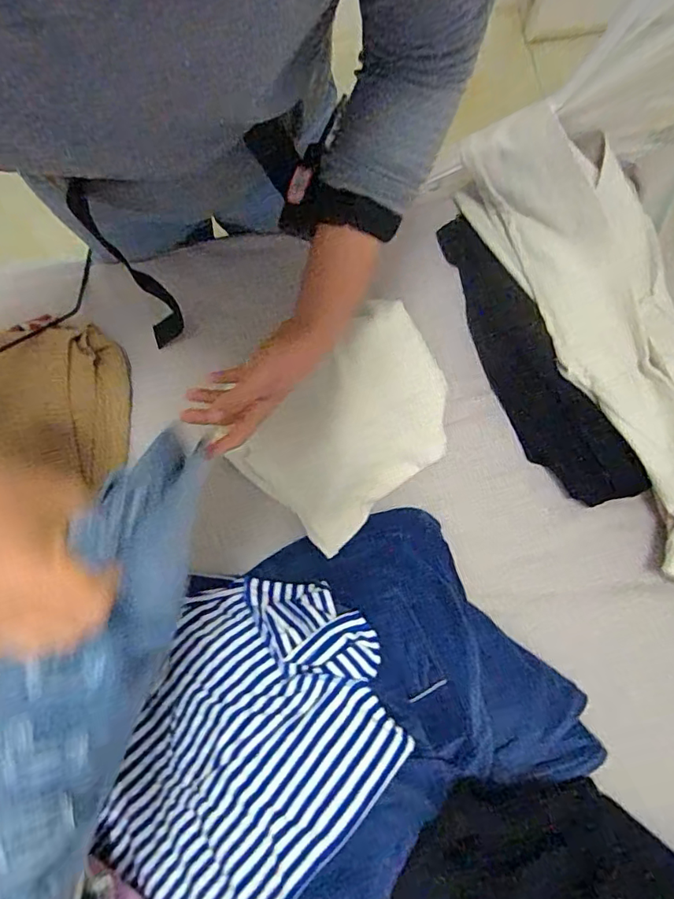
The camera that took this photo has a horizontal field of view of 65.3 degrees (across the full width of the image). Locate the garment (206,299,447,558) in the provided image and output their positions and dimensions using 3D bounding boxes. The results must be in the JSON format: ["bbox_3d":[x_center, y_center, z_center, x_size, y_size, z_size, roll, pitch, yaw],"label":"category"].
[{"bbox_3d":[0.014,-0.021,0.594,0.252,0.046,0.185,-38,94,4],"label":"garment"}]

